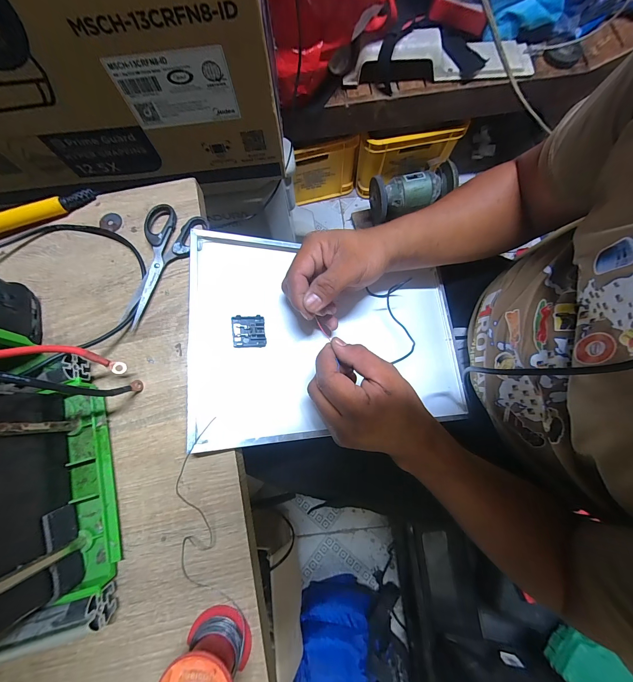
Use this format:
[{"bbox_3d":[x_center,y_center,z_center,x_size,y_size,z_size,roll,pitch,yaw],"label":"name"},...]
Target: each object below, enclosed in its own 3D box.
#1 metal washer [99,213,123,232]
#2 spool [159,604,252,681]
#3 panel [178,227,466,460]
[{"bbox_3d":[-0.245,-0.143,0.348,0.026,0.004,0.022,18,77,6],"label":"metal washer"},{"bbox_3d":[-0.082,0.249,0.221,0.051,0.054,0.048,27,78,8],"label":"spool"},{"bbox_3d":[0.032,-0.007,0.363,0.348,0.024,0.226,0,73,-21],"label":"panel"}]

